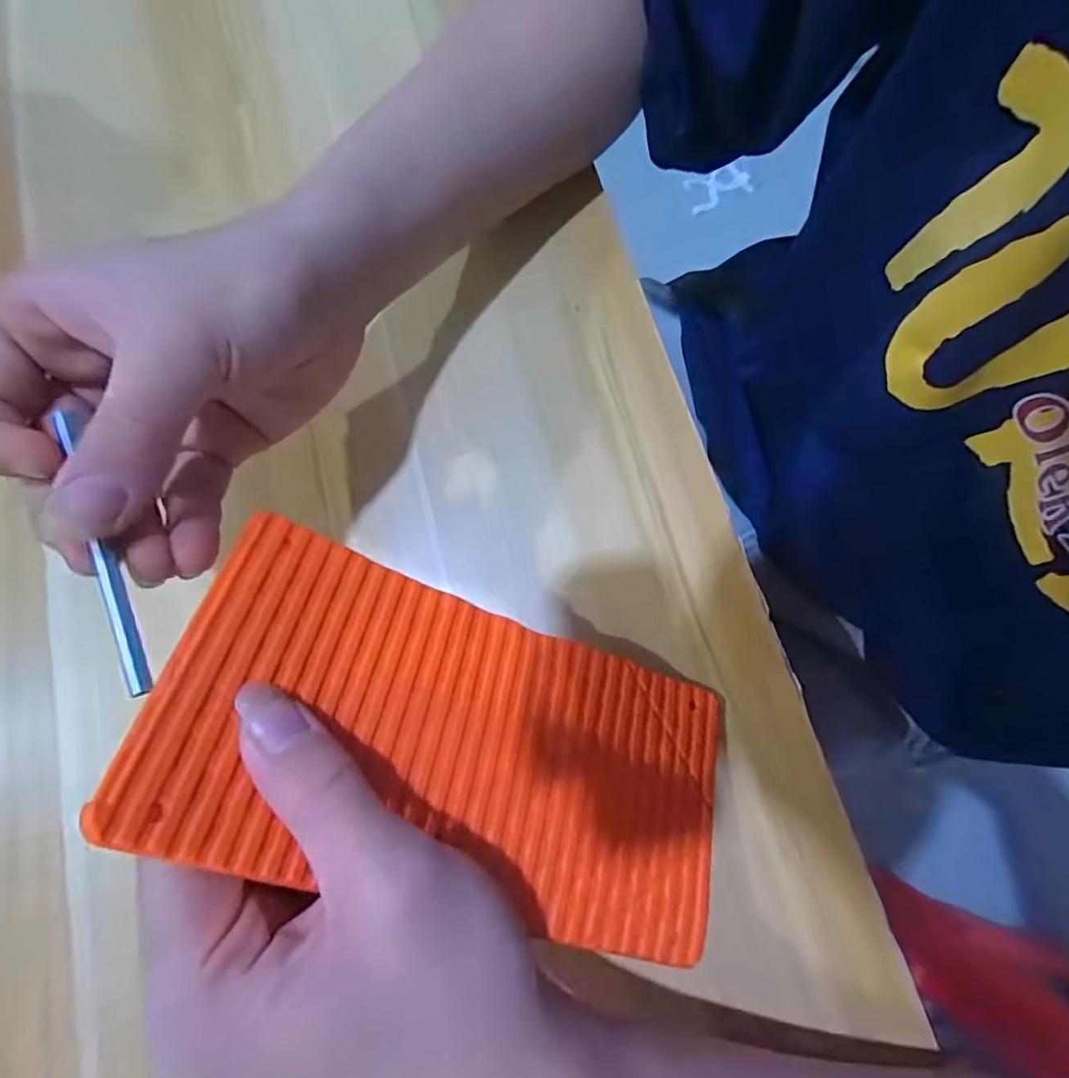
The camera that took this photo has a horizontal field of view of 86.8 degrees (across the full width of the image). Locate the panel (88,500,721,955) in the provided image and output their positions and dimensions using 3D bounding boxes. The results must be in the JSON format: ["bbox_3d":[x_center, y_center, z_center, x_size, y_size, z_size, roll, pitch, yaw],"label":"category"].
[{"bbox_3d":[-0.016,0.068,0.189,0.192,0.012,0.096,26,52,-20],"label":"panel"}]

